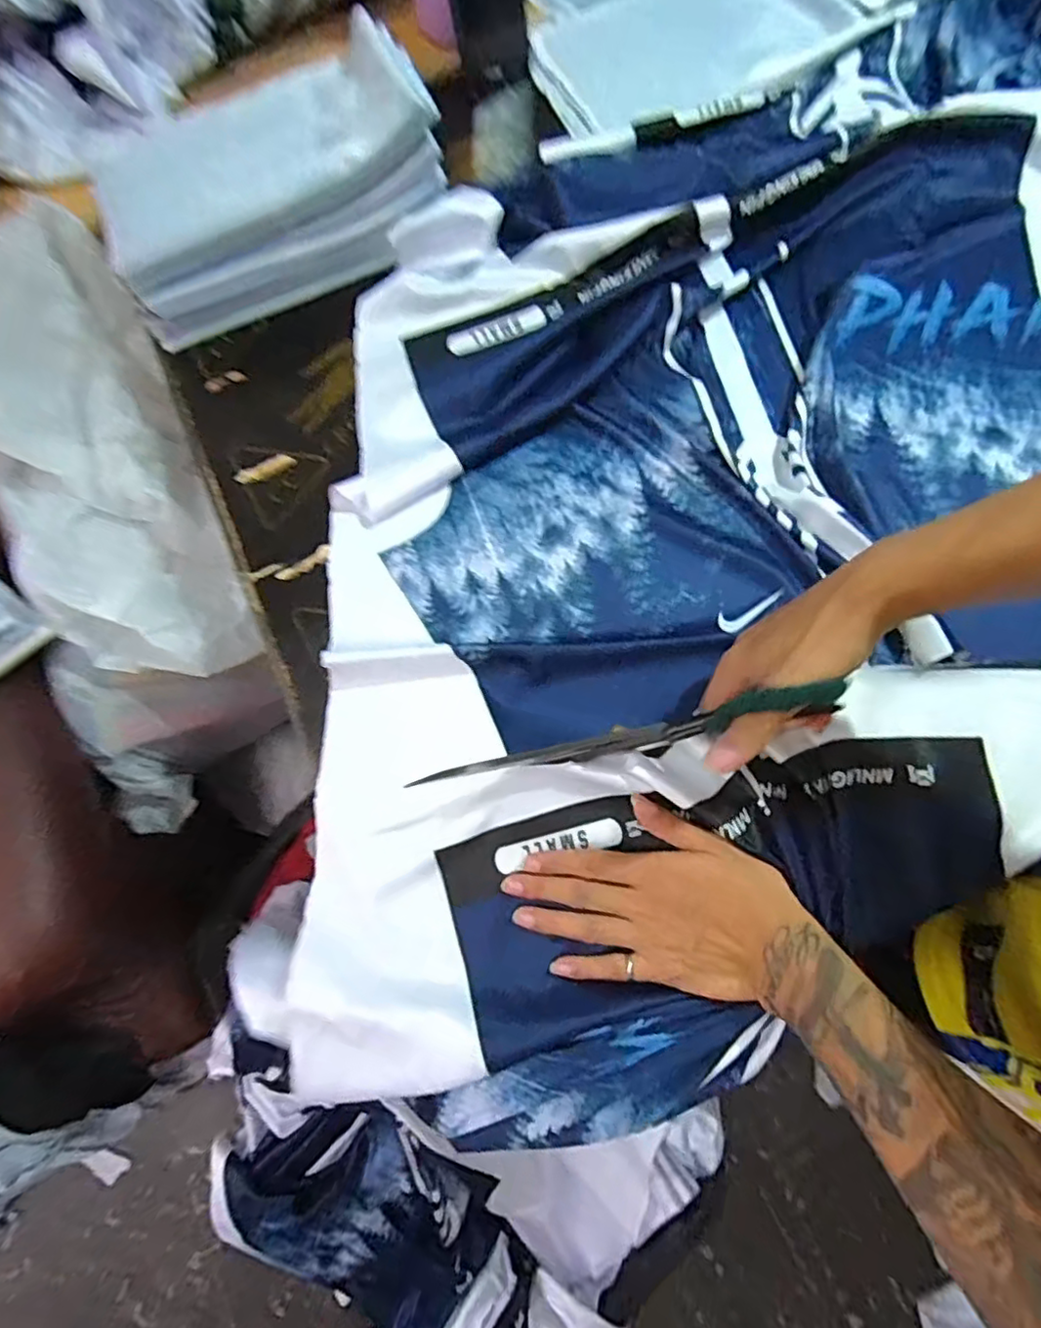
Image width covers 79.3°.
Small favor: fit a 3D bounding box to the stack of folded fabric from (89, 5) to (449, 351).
[{"bbox_3d":[-0.221,-0.429,0.542,0.292,0.112,0.179,-26,76,-4],"label":"stack of folded fabric"}]

